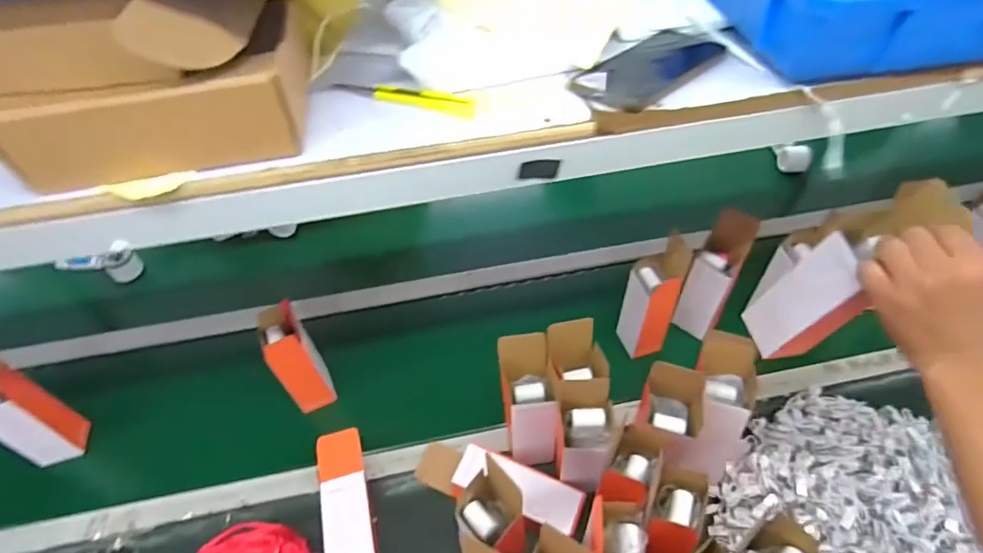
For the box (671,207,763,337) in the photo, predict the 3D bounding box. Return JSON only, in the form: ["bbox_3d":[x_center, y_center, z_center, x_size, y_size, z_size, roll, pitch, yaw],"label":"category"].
[{"bbox_3d":[0.371,0.004,0.875,0.077,0.242,0.068,25,55,23],"label":"box"}]

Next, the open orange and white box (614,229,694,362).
[{"bbox_3d":[0.259,0.035,0.850,0.066,0.220,0.082,-15,50,-10],"label":"open orange and white box"}]

